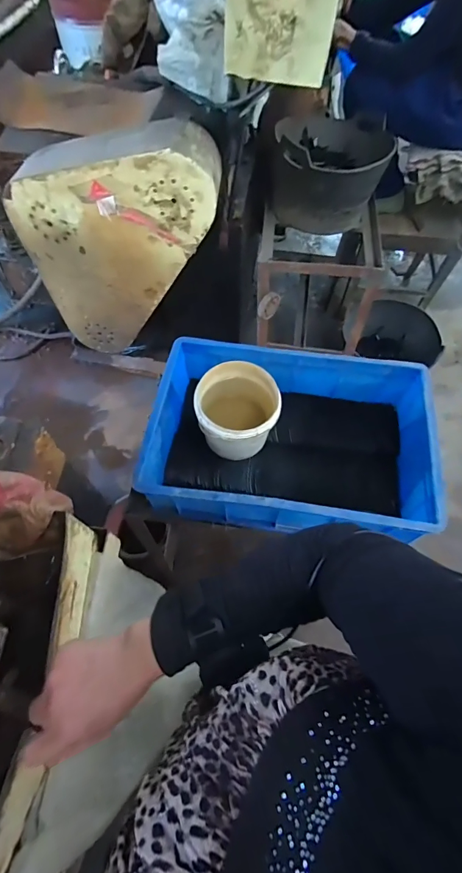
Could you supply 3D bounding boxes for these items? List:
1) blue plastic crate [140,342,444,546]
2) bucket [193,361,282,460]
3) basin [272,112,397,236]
[{"bbox_3d":[0.113,0.007,0.767,0.517,0.163,0.348,8,61,6],"label":"blue plastic crate"},{"bbox_3d":[0.014,-0.039,0.766,0.155,0.155,0.160,-1,61,1],"label":"bucket"},{"bbox_3d":[0.303,-0.841,1.195,0.351,0.229,0.407,13,62,9],"label":"basin"}]

